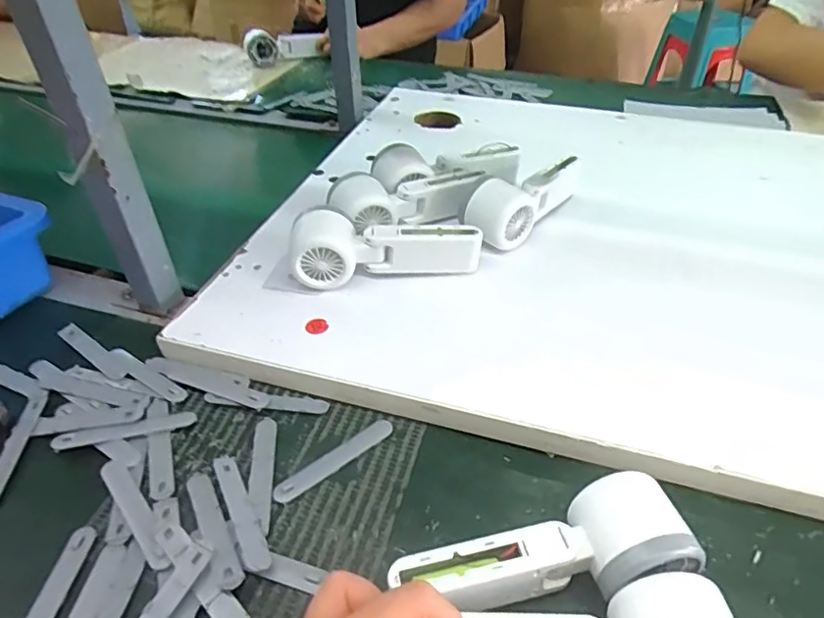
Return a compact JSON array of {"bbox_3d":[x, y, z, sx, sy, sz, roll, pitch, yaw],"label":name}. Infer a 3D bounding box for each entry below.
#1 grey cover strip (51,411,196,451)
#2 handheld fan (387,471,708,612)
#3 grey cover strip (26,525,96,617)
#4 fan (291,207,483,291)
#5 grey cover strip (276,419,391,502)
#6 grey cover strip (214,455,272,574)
[{"bbox_3d":[-0.214,0.090,0.423,0.097,0.005,0.017,-11,42,-11],"label":"grey cover strip"},{"bbox_3d":[0.074,0.141,0.316,0.170,0.046,0.058,-7,40,-8],"label":"handheld fan"},{"bbox_3d":[-0.212,0.172,0.327,0.016,0.005,0.097,5,42,3],"label":"grey cover strip"},{"bbox_3d":[-0.024,-0.060,0.510,0.167,0.047,0.059,-7,41,-6],"label":"fan"},{"bbox_3d":[-0.053,0.105,0.396,0.094,0.005,0.015,-29,48,-28],"label":"grey cover strip"},{"bbox_3d":[-0.111,0.128,0.364,0.016,0.006,0.099,-21,44,-21],"label":"grey cover strip"}]

